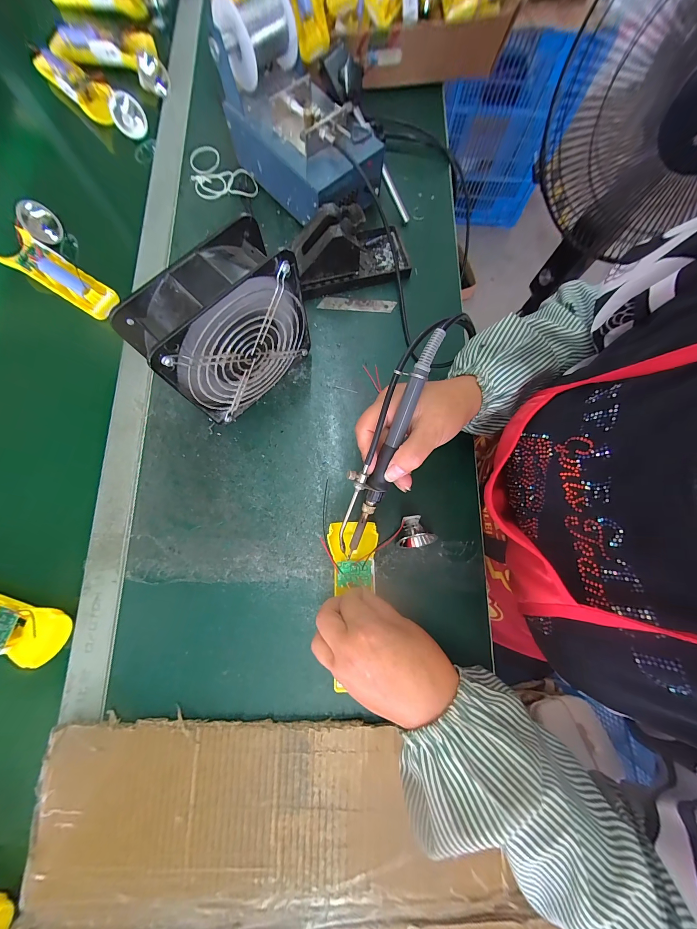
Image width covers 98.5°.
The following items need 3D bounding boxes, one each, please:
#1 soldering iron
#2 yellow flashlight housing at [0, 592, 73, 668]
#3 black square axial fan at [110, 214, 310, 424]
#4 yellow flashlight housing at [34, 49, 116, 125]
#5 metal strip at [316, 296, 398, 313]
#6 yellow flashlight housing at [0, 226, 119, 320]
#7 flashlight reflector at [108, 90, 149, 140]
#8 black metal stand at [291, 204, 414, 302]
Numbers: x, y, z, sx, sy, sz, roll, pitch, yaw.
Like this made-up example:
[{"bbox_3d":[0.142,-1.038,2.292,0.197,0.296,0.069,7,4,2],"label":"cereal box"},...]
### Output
[{"bbox_3d":[0.035,-0.016,0.246,0.039,0.015,0.211,23,106,5],"label":"soldering iron"},{"bbox_3d":[-0.364,0.156,0.304,0.156,0.026,0.048,13,79,3],"label":"yellow flashlight housing"},{"bbox_3d":[-0.112,-0.125,0.304,0.056,0.153,0.144,44,81,8],"label":"black square axial fan"},{"bbox_3d":[-0.411,-0.574,0.460,0.149,0.038,0.049,38,80,8],"label":"yellow flashlight housing"},{"bbox_3d":[0.012,-0.214,0.402,0.100,0.006,0.017,4,78,1],"label":"metal strip"},{"bbox_3d":[-0.371,-0.244,0.387,0.150,0.028,0.048,30,80,6],"label":"yellow flashlight housing"},{"bbox_3d":[-0.326,-0.517,0.446,0.045,0.046,0.017,-23,39,-21],"label":"flashlight reflector"},{"bbox_3d":[0.000,-0.280,0.380,0.155,0.068,0.076,-14,79,-3],"label":"black metal stand"}]

